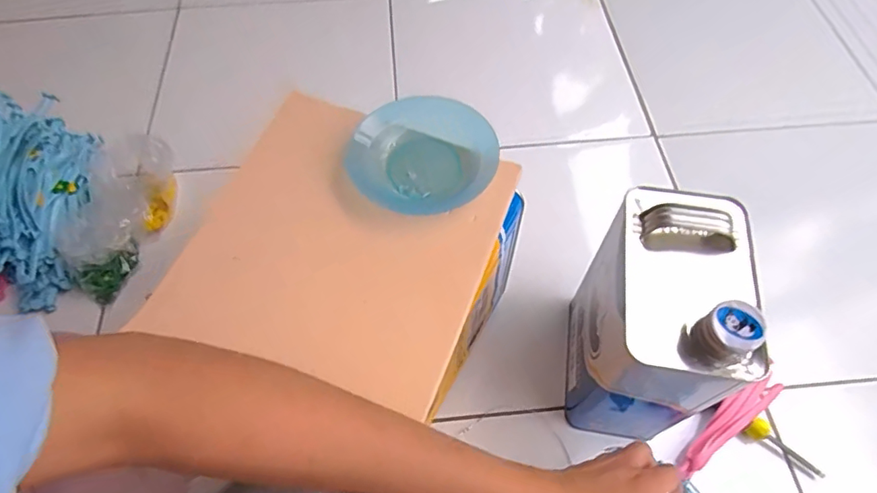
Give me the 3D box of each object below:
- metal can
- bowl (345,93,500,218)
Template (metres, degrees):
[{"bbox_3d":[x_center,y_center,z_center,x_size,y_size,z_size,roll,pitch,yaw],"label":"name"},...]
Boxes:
[{"bbox_3d":[0.203,0.067,0.509,0.112,0.239,0.171,4,59,4],"label":"metal can"},{"bbox_3d":[-0.012,-0.082,0.464,0.125,0.033,0.114,0,59,1],"label":"bowl"}]

